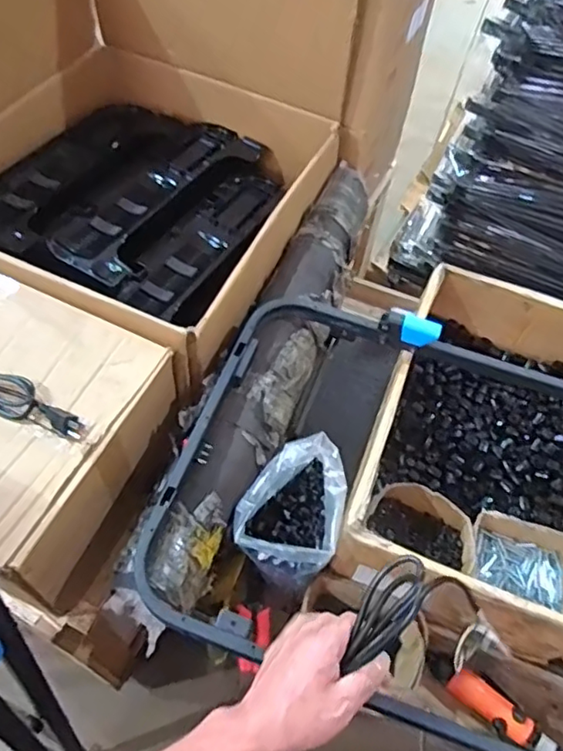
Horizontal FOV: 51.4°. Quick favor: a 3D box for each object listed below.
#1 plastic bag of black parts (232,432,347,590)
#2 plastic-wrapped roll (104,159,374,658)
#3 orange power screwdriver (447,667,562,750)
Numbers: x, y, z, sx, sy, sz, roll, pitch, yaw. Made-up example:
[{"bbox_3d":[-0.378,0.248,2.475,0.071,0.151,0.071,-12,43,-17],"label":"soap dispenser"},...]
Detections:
[{"bbox_3d":[0.027,0.185,0.811,0.134,0.107,0.186,29,59,16],"label":"plastic bag of black parts"},{"bbox_3d":[-0.001,-0.048,0.907,0.122,0.093,0.873,18,57,9],"label":"plastic-wrapped roll"},{"bbox_3d":[0.305,0.461,0.792,0.157,0.038,0.038,32,60,17],"label":"orange power screwdriver"}]

